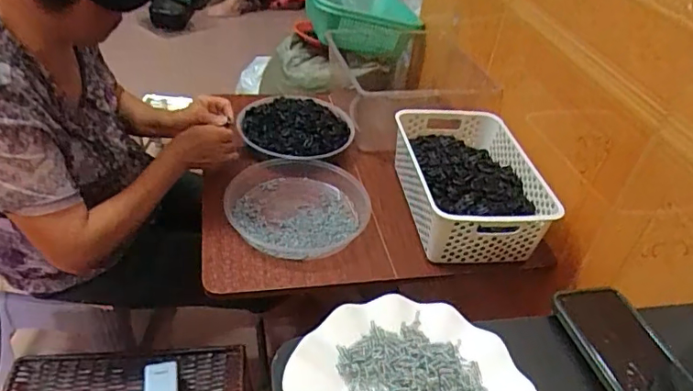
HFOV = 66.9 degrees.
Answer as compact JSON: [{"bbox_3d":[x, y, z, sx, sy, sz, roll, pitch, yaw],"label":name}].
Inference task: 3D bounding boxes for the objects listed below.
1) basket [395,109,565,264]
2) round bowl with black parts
[{"bbox_3d":[0.208,-0.025,0.910,0.209,0.100,0.313,0,39,-10],"label":"basket"},{"bbox_3d":[-0.099,-0.136,1.033,0.221,0.054,0.218,4,39,-4],"label":"round bowl with black parts"}]

